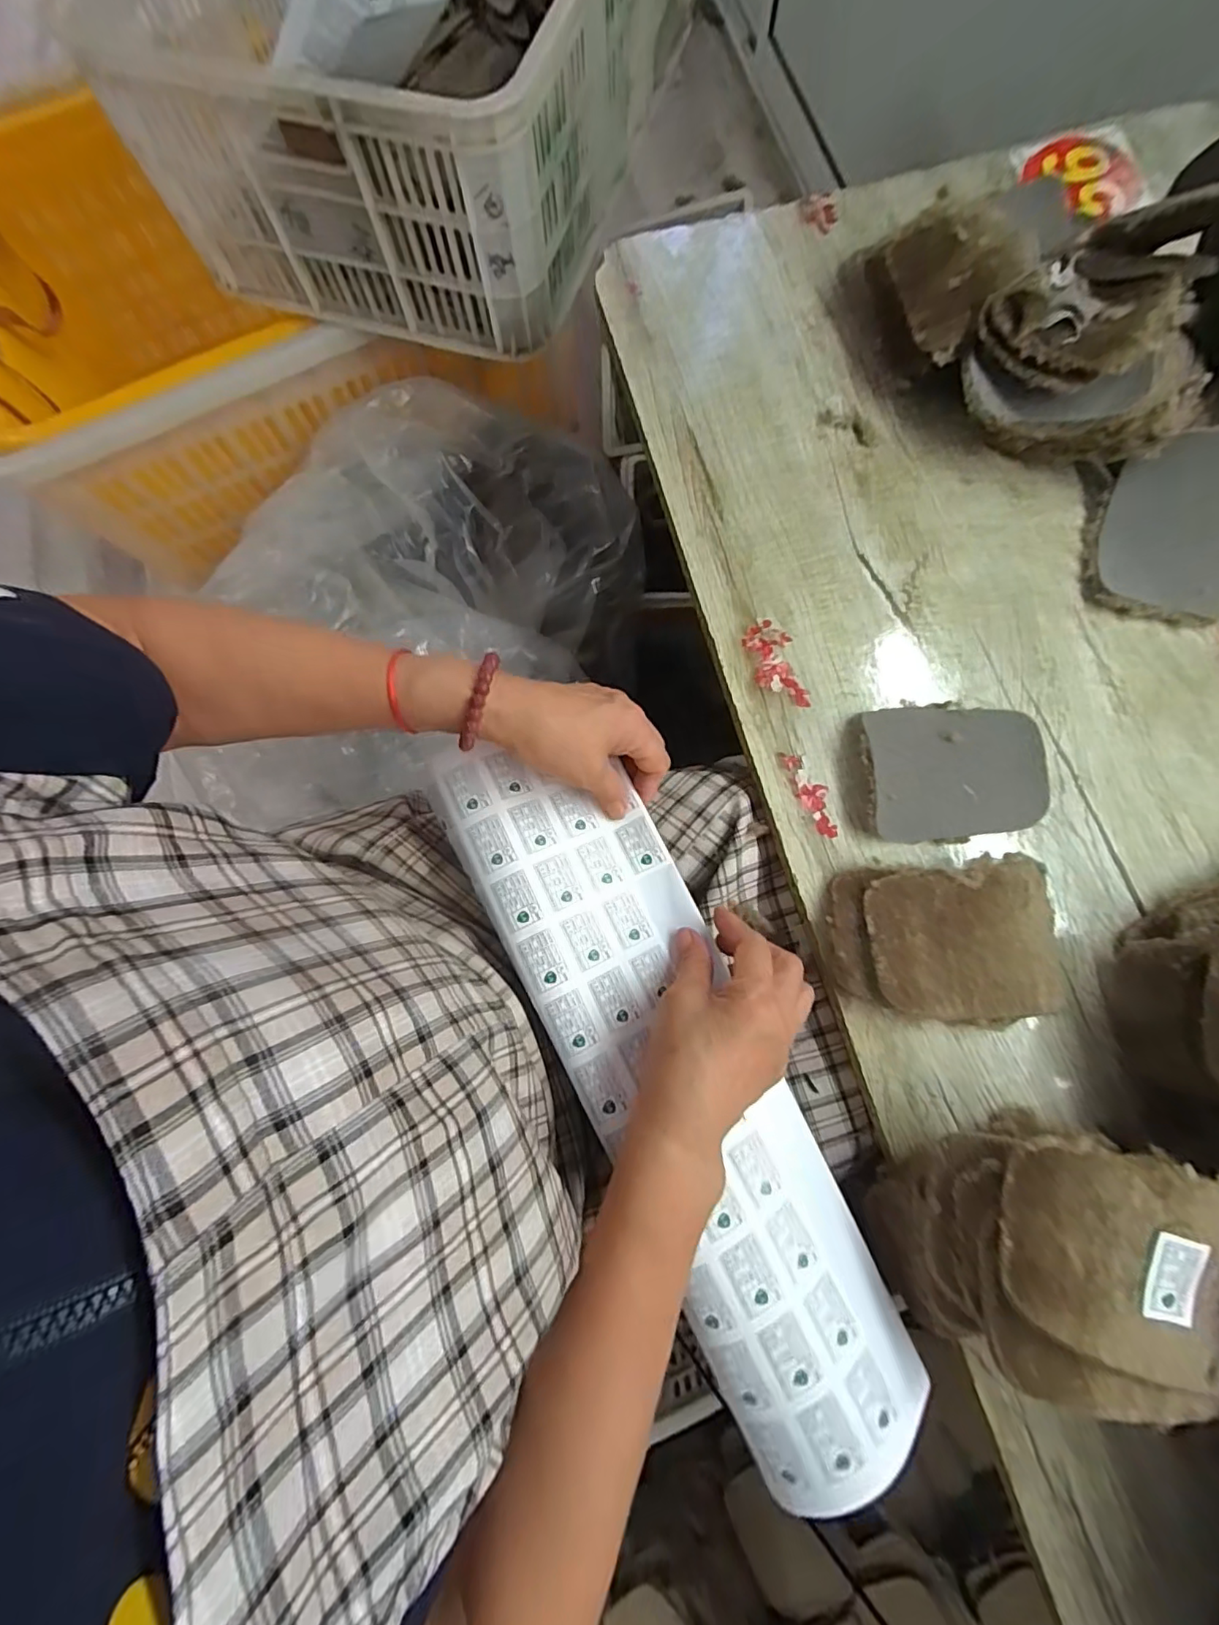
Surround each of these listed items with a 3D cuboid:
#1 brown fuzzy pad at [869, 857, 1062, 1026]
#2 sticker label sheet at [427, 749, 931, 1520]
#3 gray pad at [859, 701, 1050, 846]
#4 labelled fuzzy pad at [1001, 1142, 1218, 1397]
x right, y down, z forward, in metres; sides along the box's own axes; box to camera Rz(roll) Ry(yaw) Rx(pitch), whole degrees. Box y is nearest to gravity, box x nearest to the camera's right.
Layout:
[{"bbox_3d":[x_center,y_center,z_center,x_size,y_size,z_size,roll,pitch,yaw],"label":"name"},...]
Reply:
[{"bbox_3d":[0.227,0.083,0.359,0.125,0.018,0.095,-9,79,-2],"label":"brown fuzzy pad"},{"bbox_3d":[0.038,0.147,0.341,0.117,0.030,0.440,-28,79,-6],"label":"sticker label sheet"},{"bbox_3d":[0.235,-0.029,0.389,0.124,0.019,0.096,-2,79,-1],"label":"gray pad"},{"bbox_3d":[0.261,0.221,0.281,0.122,0.017,0.097,18,80,5],"label":"labelled fuzzy pad"}]

